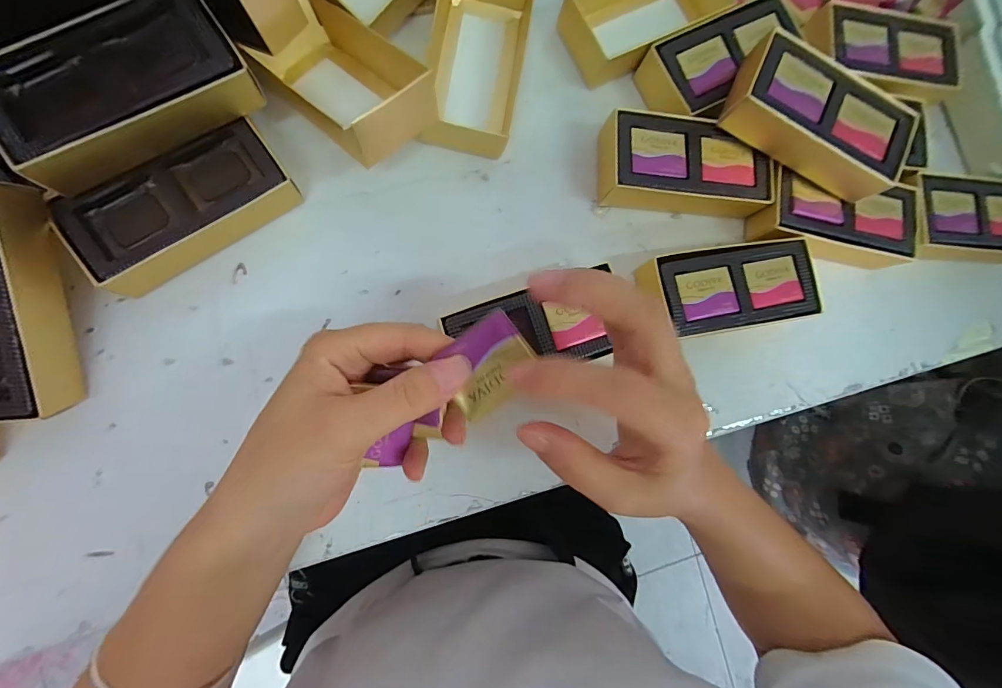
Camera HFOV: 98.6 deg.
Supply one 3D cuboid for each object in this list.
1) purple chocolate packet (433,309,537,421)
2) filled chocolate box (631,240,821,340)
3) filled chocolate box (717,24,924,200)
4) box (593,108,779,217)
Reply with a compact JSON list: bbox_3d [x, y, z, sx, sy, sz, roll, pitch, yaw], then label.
[{"bbox_3d":[-0.006,0.009,0.177,0.038,0.004,0.031,-37,89,12],"label":"purple chocolate packet"},{"bbox_3d":[0.153,-0.037,0.299,0.122,0.035,0.054,-10,87,-10],"label":"filled chocolate box"},{"bbox_3d":[0.210,-0.148,0.285,0.123,0.030,0.063,26,82,-6],"label":"filled chocolate box"},{"bbox_3d":[0.129,-0.125,0.305,0.118,0.031,0.052,3,85,-9],"label":"box"}]

